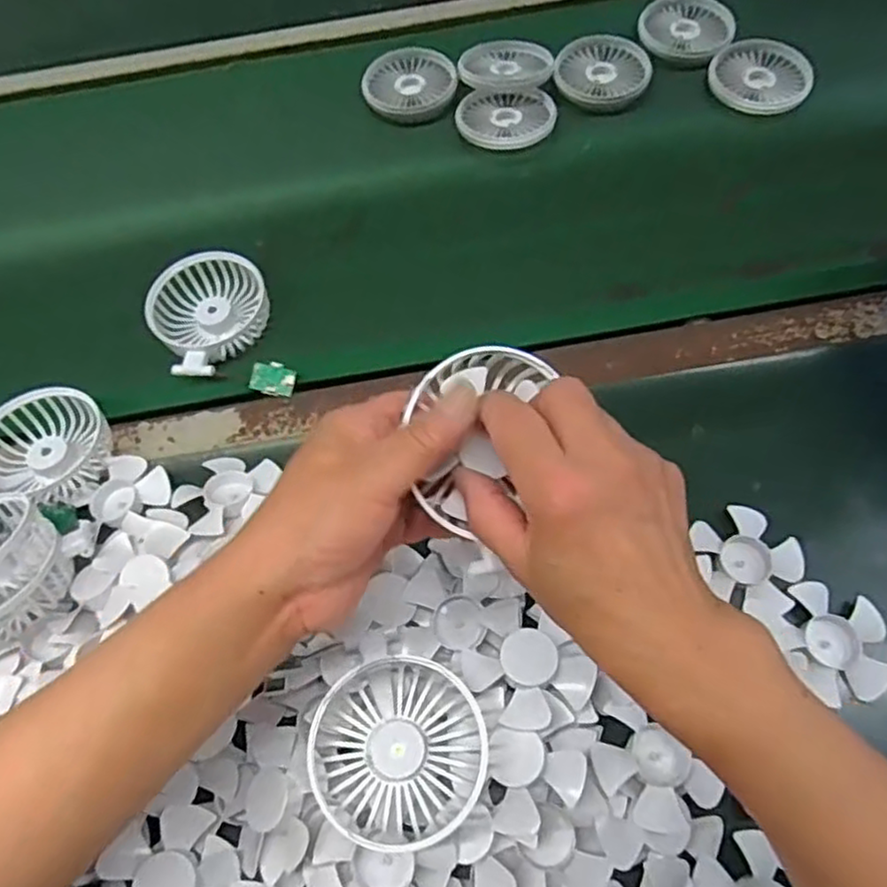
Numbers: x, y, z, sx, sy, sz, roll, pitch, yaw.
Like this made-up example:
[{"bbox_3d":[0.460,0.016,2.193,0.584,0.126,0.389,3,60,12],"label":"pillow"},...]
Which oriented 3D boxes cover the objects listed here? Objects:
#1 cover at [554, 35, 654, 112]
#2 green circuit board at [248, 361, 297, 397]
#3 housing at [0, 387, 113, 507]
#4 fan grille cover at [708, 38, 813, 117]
[{"bbox_3d":[0.149,-0.348,0.642,0.084,0.012,0.085,30,70,16],"label":"cover"},{"bbox_3d":[-0.128,-0.049,0.517,0.032,0.004,0.024,15,87,-9],"label":"green circuit board"},{"bbox_3d":[-0.287,0.003,0.489,0.093,0.033,0.083,0,65,3],"label":"housing"},{"bbox_3d":[0.293,-0.338,0.634,0.089,0.014,0.089,25,68,14],"label":"fan grille cover"}]

